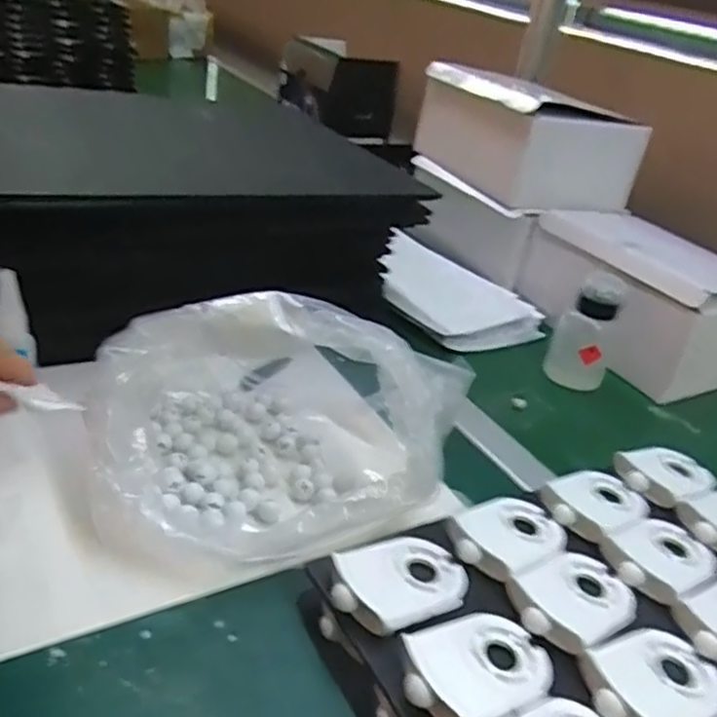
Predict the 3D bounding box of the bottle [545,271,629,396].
[{"bbox_3d":[0.246,-0.027,0.753,0.061,0.125,0.046,14,30,5],"label":"bottle"}]

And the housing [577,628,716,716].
[{"bbox_3d":[0.170,0.181,0.396,0.089,0.012,0.059,-6,34,-28],"label":"housing"}]

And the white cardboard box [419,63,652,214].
[{"bbox_3d":[0.220,-0.298,0.951,0.203,0.130,0.254,-7,34,-29],"label":"white cardboard box"}]

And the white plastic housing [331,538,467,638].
[{"bbox_3d":[0.026,0.134,0.426,0.089,0.018,0.064,-4,33,-25],"label":"white plastic housing"}]

